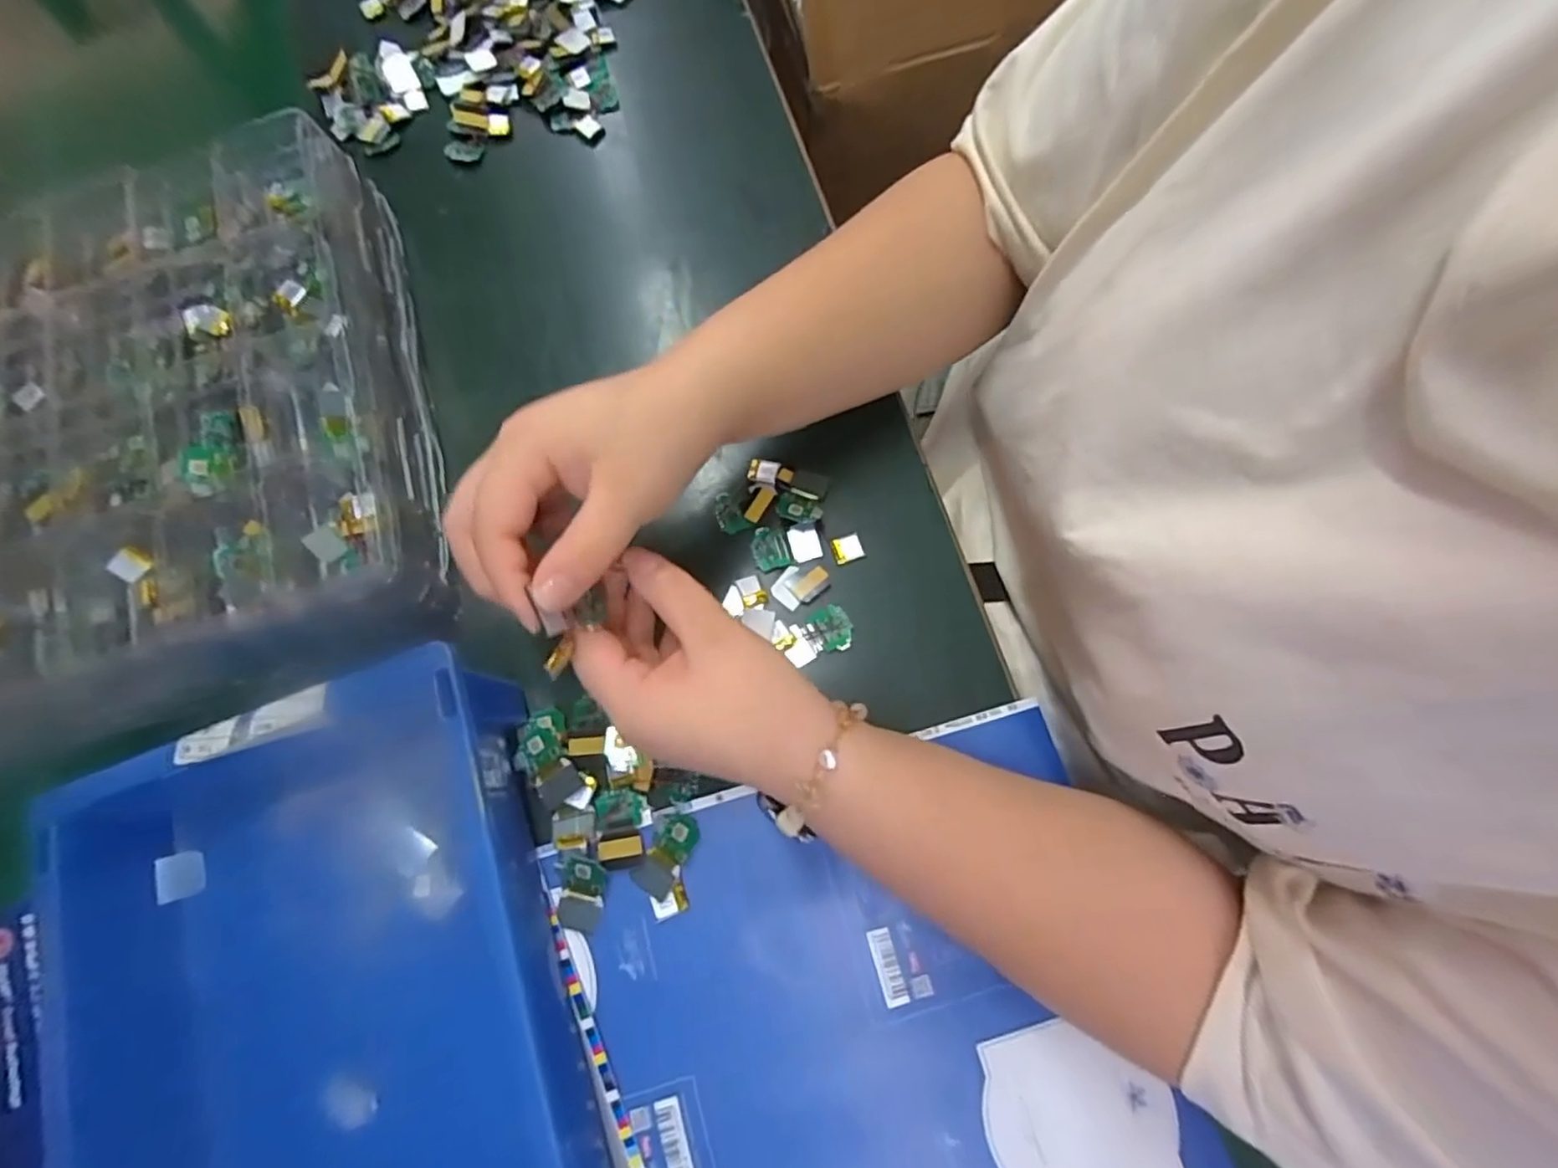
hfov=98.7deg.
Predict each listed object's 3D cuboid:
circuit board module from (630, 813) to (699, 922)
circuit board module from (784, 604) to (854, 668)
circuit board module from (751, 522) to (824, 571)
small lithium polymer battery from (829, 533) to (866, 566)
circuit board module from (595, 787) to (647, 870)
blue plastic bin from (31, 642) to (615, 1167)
[{"bbox_3d":[-0.057,0.139,0.332,0.028,0.006,0.047,6,74,3],"label":"circuit board module"},{"bbox_3d":[0.022,0.028,0.363,0.038,0.004,0.025,-27,75,-6],"label":"circuit board module"},{"bbox_3d":[0.004,-0.022,0.380,0.038,0.005,0.023,-10,73,-1],"label":"circuit board module"},{"bbox_3d":[0.038,-0.020,0.378,0.017,0.006,0.015,-16,74,-3],"label":"small lithium polymer battery"},{"bbox_3d":[-0.079,0.122,0.336,0.025,0.004,0.037,-10,73,-1],"label":"circuit board module"},{"bbox_3d":[-0.193,0.205,0.286,0.205,0.066,0.298,-19,74,-4],"label":"blue plastic bin"}]

